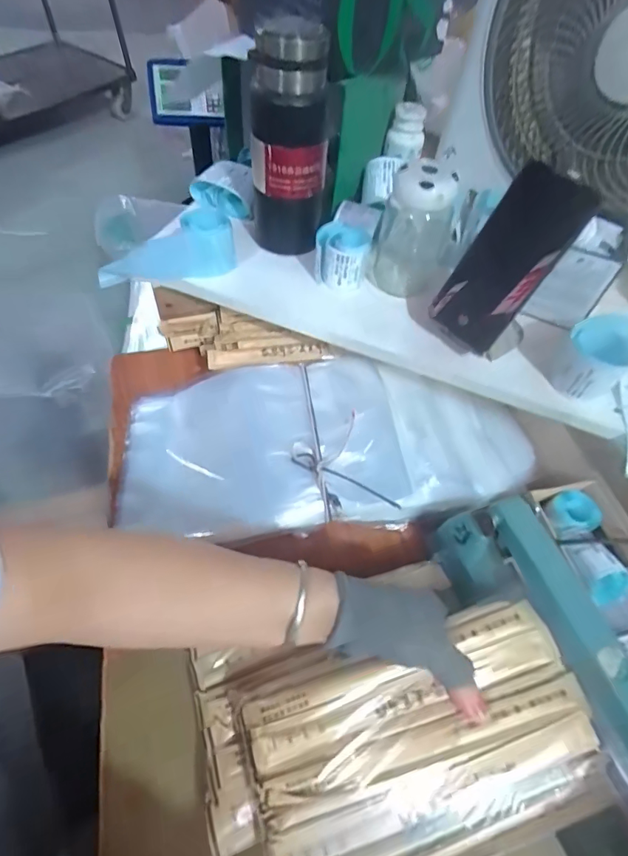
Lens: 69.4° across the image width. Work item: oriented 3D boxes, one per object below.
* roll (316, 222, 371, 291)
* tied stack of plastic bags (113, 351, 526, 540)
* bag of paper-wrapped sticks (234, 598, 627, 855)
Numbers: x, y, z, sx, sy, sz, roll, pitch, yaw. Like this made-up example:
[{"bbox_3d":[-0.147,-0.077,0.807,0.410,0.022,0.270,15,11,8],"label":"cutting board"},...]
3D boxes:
[{"bbox_3d":[0.031,-0.197,0.529,0.058,0.058,0.059,2,56,-3],"label":"roll"},{"bbox_3d":[0.009,0.017,0.516,0.447,0.066,0.194,-4,57,-7],"label":"tied stack of plastic bags"},{"bbox_3d":[0.077,0.223,0.314,0.232,0.036,0.134,-13,58,-13],"label":"bag of paper-wrapped sticks"}]

